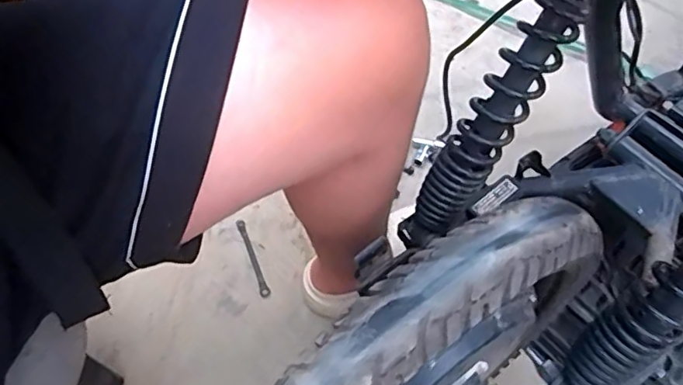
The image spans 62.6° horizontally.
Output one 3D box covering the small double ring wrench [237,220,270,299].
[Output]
[{"bbox_3d":[-0.138,0.101,0.873,0.016,0.006,0.139,-17,57,-11],"label":"small double ring wrench"}]

